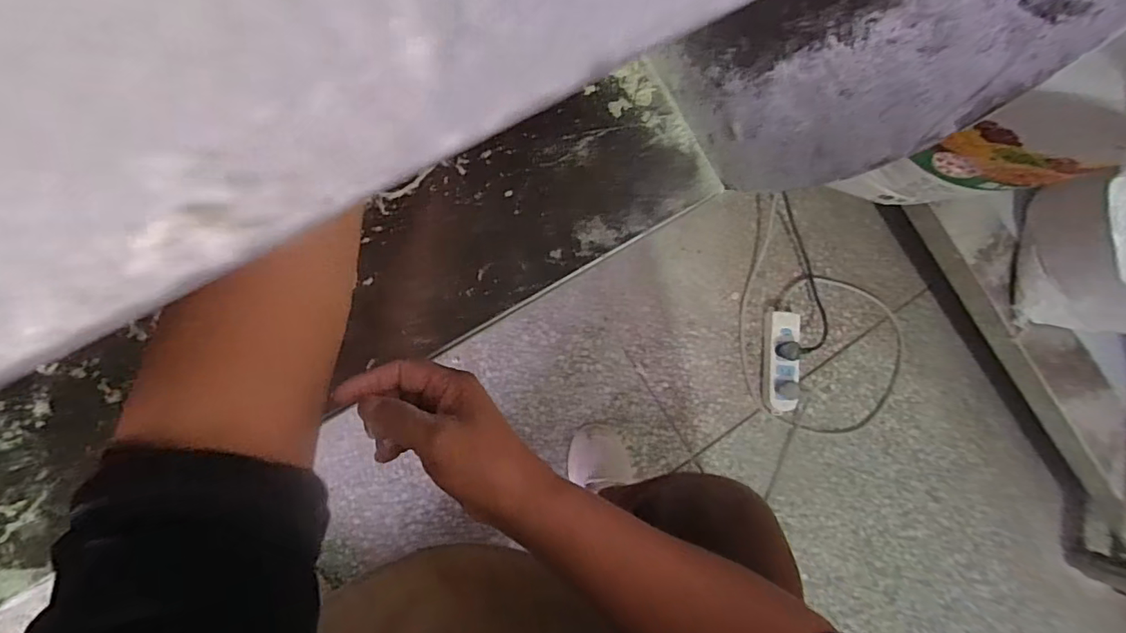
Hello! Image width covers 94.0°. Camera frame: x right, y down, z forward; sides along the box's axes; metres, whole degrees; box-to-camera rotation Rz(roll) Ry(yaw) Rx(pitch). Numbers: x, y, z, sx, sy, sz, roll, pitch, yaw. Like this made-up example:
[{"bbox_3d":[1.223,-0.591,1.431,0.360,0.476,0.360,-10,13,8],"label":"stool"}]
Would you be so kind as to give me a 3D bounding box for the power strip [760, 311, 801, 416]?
[{"bbox_3d":[0.372,0.078,0.886,0.059,0.048,0.173,5,87,-6],"label":"power strip"}]

